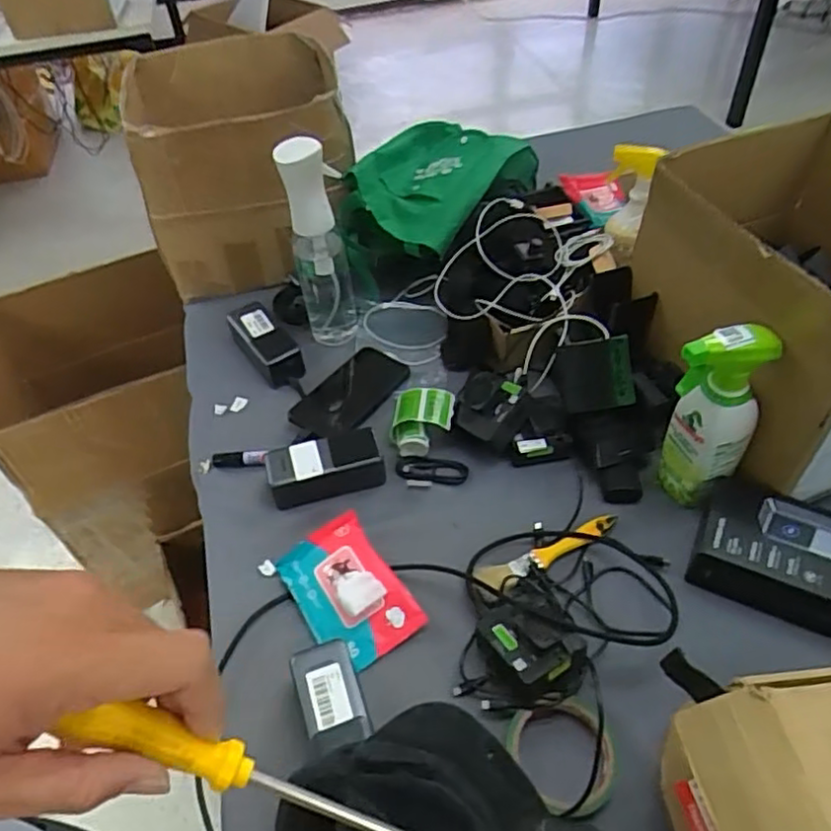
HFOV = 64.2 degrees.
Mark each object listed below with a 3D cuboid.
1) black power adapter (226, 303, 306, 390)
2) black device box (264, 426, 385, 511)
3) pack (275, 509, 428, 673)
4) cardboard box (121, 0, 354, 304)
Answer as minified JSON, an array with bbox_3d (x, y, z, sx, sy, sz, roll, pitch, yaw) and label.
[{"bbox_3d":[-0.197,-0.096,0.875,0.054,0.031,0.128,-32,69,-21],"label":"black power adapter"},{"bbox_3d":[-0.103,0.059,0.750,0.126,0.045,0.060,-17,50,-10],"label":"black device box"},{"bbox_3d":[-0.070,0.172,0.662,0.096,0.029,0.142,-29,53,-19],"label":"pack"},{"bbox_3d":[-0.248,-0.368,0.985,0.284,0.256,0.277,-12,49,-6],"label":"cardboard box"}]

